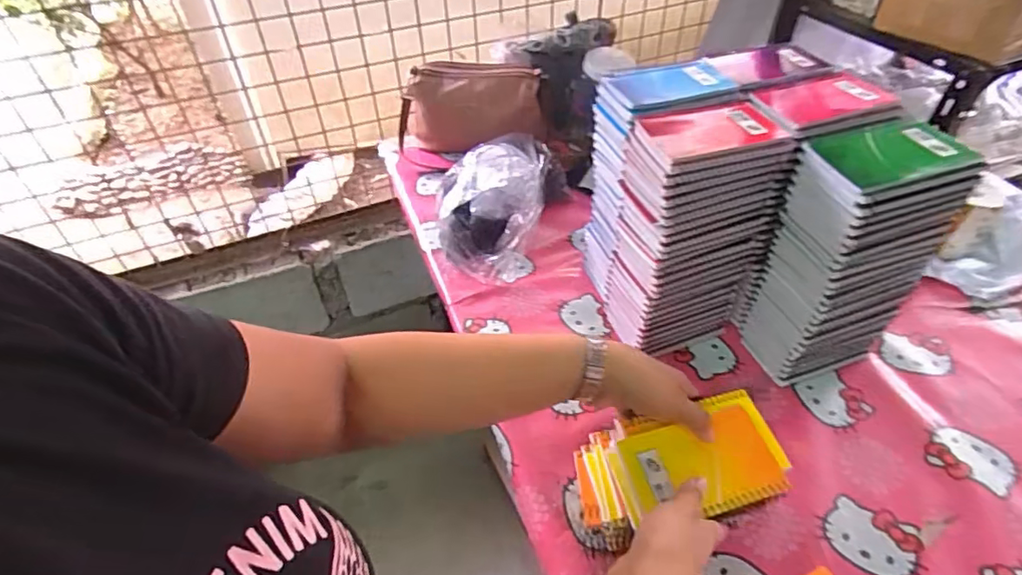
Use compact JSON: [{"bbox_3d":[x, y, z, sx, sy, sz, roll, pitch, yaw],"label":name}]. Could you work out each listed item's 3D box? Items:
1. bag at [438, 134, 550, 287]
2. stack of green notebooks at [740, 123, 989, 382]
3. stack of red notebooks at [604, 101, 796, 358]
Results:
[{"bbox_3d":[-0.031,-0.105,0.816,0.144,0.160,0.143,-9,43,-4],"label":"bag"},{"bbox_3d":[0.362,-0.025,0.618,0.138,0.282,0.106,-16,44,-11],"label":"stack of green notebooks"},{"bbox_3d":[0.213,-0.060,0.661,0.161,0.280,0.100,-15,45,-11],"label":"stack of red notebooks"}]

